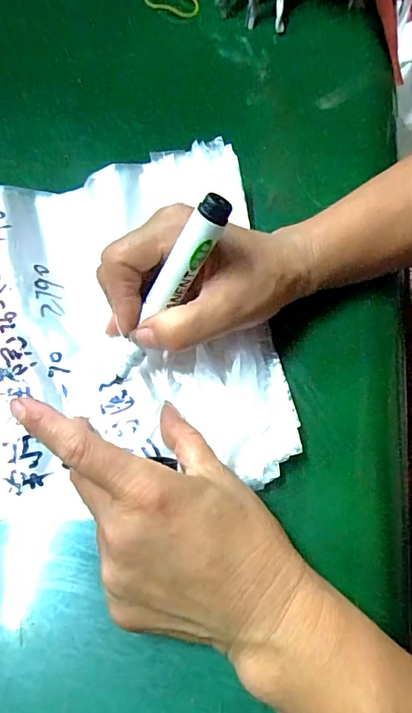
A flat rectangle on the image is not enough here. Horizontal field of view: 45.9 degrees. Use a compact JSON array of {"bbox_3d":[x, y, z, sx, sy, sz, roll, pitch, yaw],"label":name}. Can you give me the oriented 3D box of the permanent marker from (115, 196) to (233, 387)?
[{"bbox_3d":[-0.022,-0.030,0.255,0.020,0.124,0.016,-13,61,-41],"label":"permanent marker"}]

